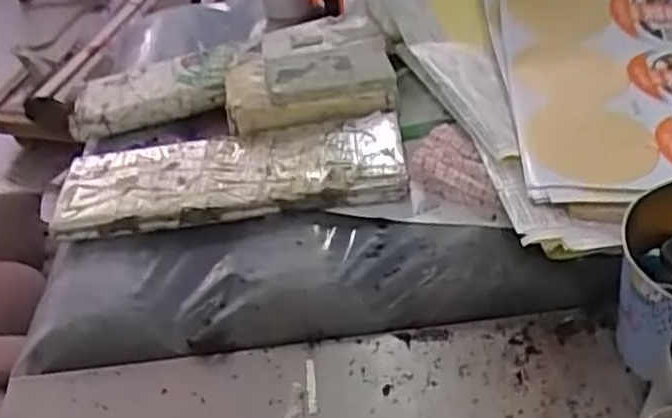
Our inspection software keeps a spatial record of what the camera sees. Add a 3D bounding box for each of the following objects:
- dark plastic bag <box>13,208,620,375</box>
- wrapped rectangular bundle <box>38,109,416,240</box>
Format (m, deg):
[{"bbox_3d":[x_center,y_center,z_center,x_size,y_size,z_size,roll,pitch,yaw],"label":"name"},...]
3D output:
[{"bbox_3d":[-0.030,0.067,0.702,0.588,0.044,0.150,-4,43,3],"label":"dark plastic bag"},{"bbox_3d":[-0.122,-0.041,0.787,0.389,0.039,0.129,-5,43,2],"label":"wrapped rectangular bundle"}]

